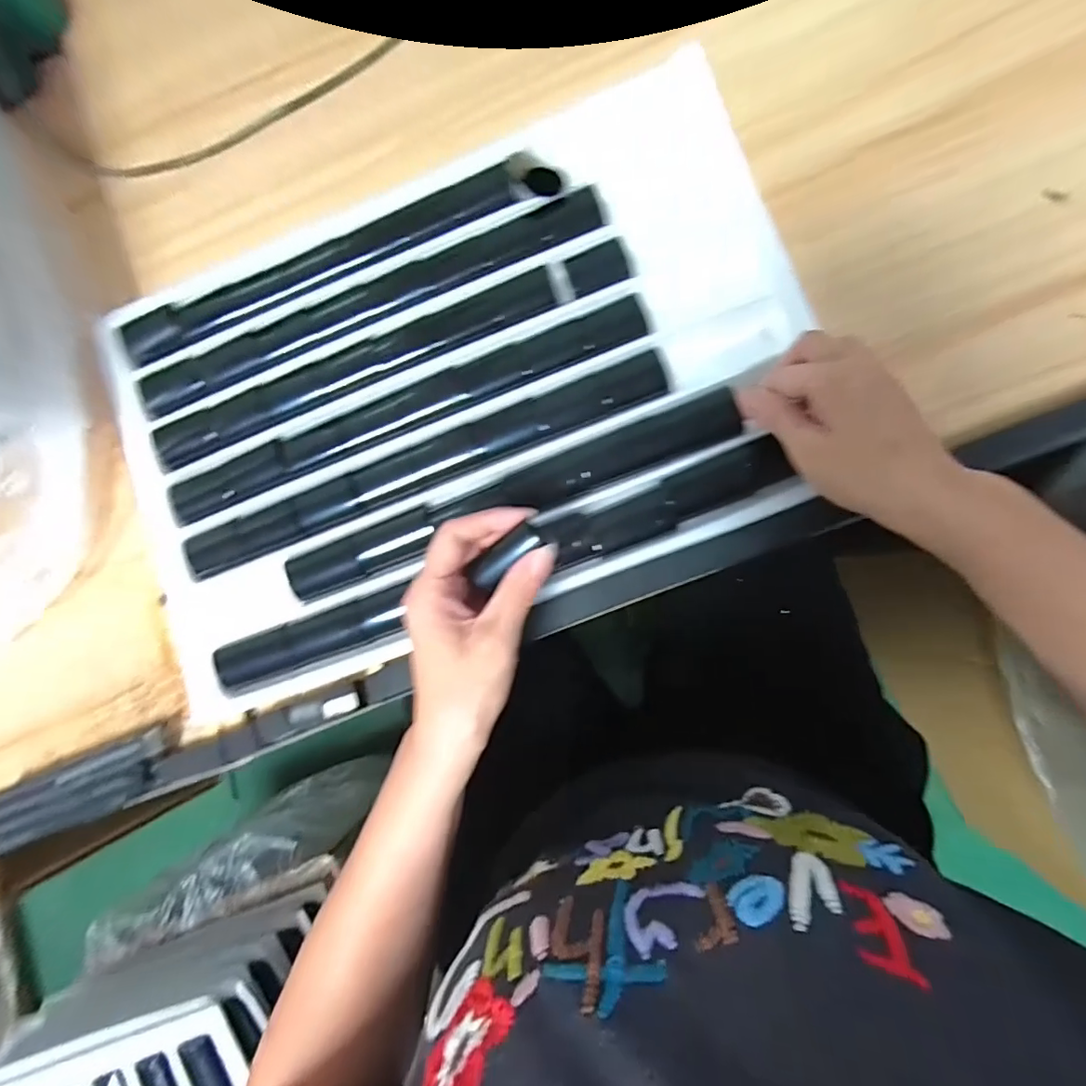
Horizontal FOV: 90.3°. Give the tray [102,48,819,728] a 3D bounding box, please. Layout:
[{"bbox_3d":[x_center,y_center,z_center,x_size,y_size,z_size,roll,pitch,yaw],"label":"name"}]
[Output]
[{"bbox_3d":[-0.065,-0.110,0.400,0.496,0.027,0.329,-20,84,4],"label":"tray"}]

